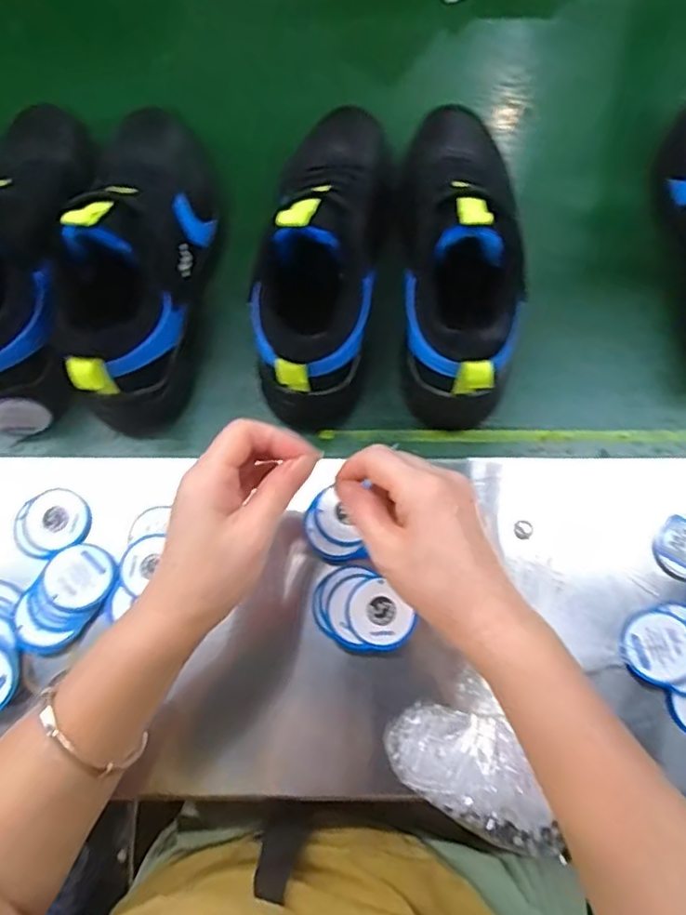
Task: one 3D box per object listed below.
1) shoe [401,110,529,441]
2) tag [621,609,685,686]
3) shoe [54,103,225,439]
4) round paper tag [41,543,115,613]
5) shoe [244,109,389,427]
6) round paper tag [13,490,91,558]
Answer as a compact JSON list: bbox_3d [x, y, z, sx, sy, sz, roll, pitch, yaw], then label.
[{"bbox_3d":[0.097,-0.179,0.476,0.088,0.146,0.282,3,75,0],"label":"shoe"},{"bbox_3d":[0.225,0.133,0.422,0.048,0.006,0.051,27,72,24],"label":"tag"},{"bbox_3d":[-0.165,-0.181,0.475,0.122,0.122,0.291,8,75,2],"label":"shoe"},{"bbox_3d":[-0.192,0.087,0.435,0.047,0.007,0.047,6,62,-12],"label":"round paper tag"},{"bbox_3d":[-0.011,-0.175,0.478,0.103,0.120,0.292,12,76,3],"label":"shoe"},{"bbox_3d":[-0.222,0.050,0.456,0.054,0.008,0.047,-31,78,-8],"label":"round paper tag"}]

